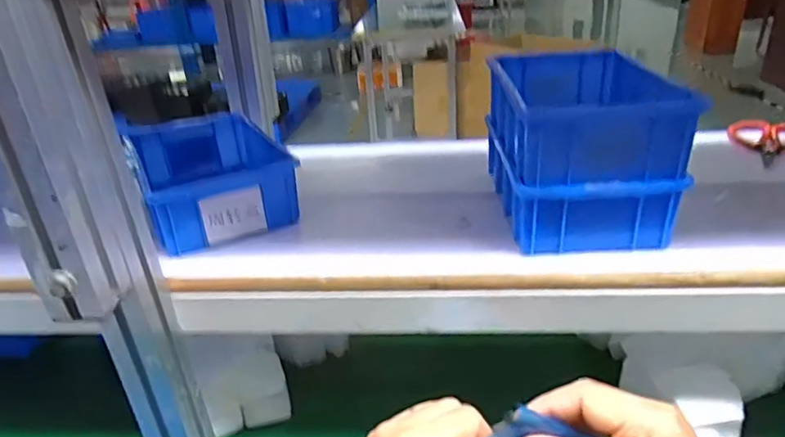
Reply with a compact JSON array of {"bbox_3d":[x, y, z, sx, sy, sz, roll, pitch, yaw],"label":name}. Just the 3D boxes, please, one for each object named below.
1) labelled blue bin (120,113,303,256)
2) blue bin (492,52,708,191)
[{"bbox_3d":[-0.189,-0.040,0.573,0.128,0.067,0.197,-18,31,-26],"label":"labelled blue bin"},{"bbox_3d":[0.162,-0.093,0.491,0.120,0.063,0.191,-2,28,4],"label":"blue bin"}]

